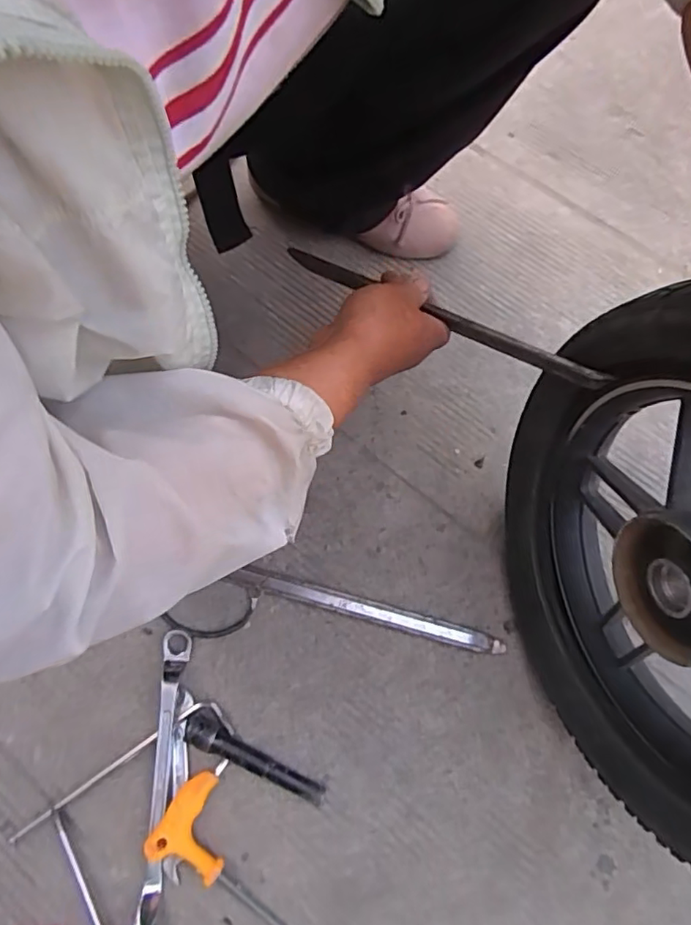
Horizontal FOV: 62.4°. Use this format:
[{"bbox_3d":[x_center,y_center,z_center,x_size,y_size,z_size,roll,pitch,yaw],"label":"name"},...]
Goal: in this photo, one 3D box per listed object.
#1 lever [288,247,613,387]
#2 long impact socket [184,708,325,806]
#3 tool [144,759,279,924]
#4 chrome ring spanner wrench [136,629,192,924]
[{"bbox_3d":[0.064,-0.114,0.438,0.275,0.020,0.010,30,71,24],"label":"lever"},{"bbox_3d":[-0.073,0.239,0.464,0.124,0.021,0.027,24,71,6],"label":"long impact socket"},{"bbox_3d":[-0.065,0.310,0.438,0.167,0.022,0.074,33,73,9],"label":"tool"},{"bbox_3d":[-0.147,0.253,0.455,0.020,0.023,0.228,1,71,-2],"label":"chrome ring spanner wrench"}]

